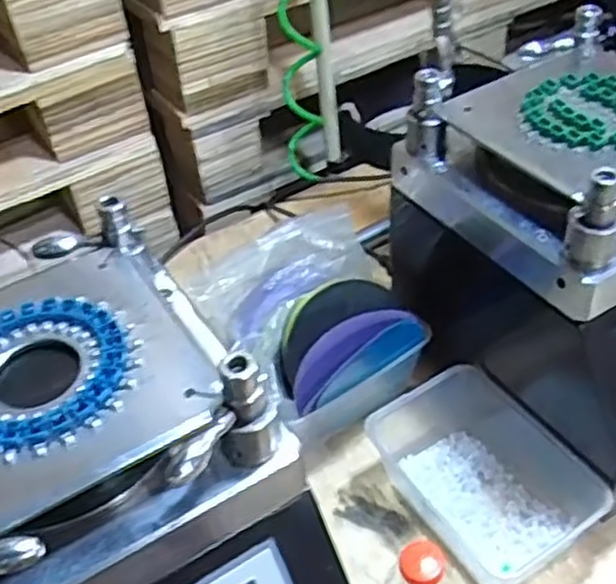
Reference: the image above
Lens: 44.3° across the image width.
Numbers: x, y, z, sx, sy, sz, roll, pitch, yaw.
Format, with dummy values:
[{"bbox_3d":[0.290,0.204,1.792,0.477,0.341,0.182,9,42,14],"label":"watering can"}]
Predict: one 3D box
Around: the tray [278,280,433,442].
[{"bbox_3d":[0.033,0.064,0.688,0.149,0.116,0.090,-26,46,-20],"label":"tray"}]

